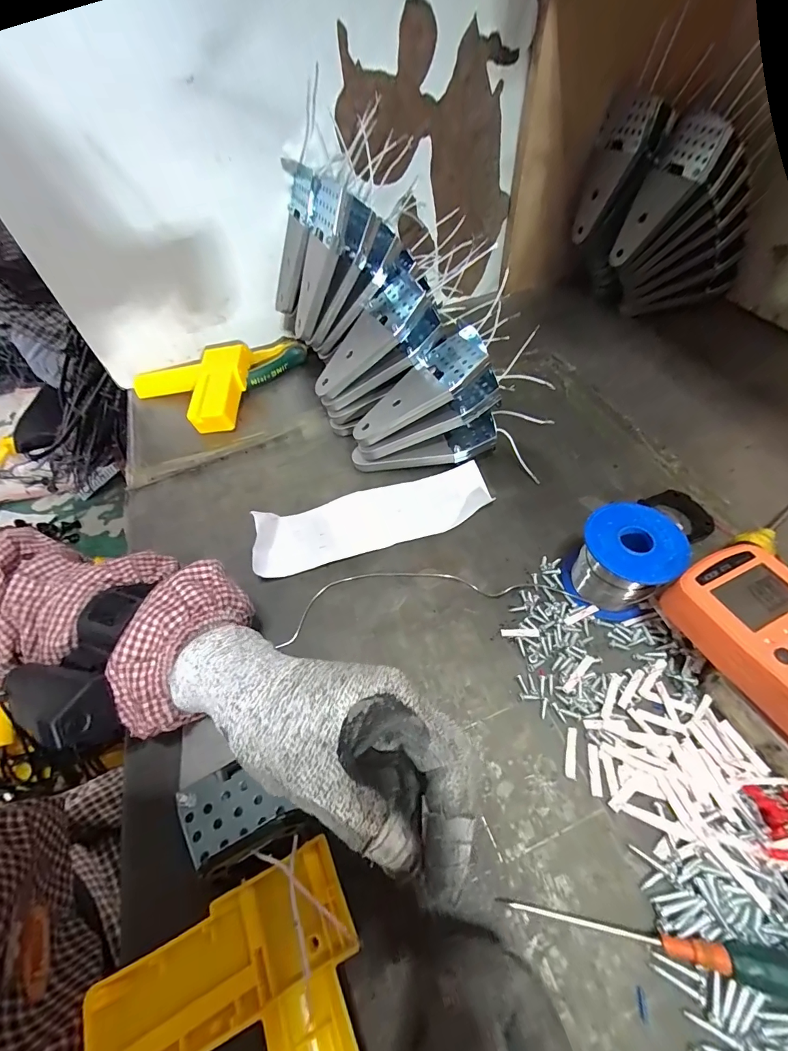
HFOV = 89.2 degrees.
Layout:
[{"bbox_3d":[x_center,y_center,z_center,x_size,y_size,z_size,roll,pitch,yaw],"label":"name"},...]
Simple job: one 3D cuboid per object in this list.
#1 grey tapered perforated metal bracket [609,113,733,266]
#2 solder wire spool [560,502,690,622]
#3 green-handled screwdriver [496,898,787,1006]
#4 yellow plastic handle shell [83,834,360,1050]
[{"bbox_3d":[0.300,-0.373,0.453,0.011,0.136,0.067,2,49,-29],"label":"grey tapered perforated metal bracket"},{"bbox_3d":[0.163,0.026,0.289,0.059,0.060,0.060,-40,61,-22],"label":"solder wire spool"},{"bbox_3d":[0.129,0.197,0.191,0.143,0.024,0.019,9,56,11],"label":"green-handled screwdriver"},{"bbox_3d":[-0.058,0.239,0.168,0.110,0.030,0.135,-24,56,-13],"label":"yellow plastic handle shell"}]

